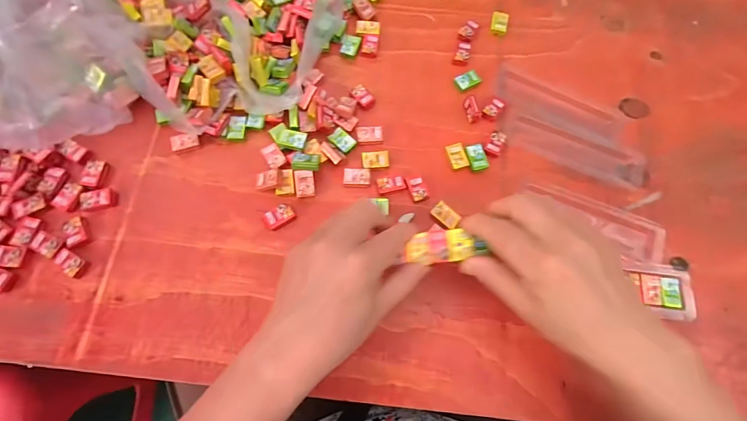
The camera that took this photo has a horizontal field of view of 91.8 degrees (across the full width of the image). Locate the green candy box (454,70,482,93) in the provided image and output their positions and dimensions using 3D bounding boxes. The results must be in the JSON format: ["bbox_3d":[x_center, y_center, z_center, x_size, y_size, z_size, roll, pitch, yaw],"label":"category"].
[{"bbox_3d":[0.100,-0.137,0.383,0.027,0.004,0.018,-31,75,-11],"label":"green candy box"}]

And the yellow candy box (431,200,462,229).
[{"bbox_3d":[0.067,0.005,0.337,0.026,0.007,0.017,41,76,11],"label":"yellow candy box"}]

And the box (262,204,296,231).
[{"bbox_3d":[-0.086,0.006,0.331,0.026,0.008,0.018,-35,76,-12],"label":"box"}]

